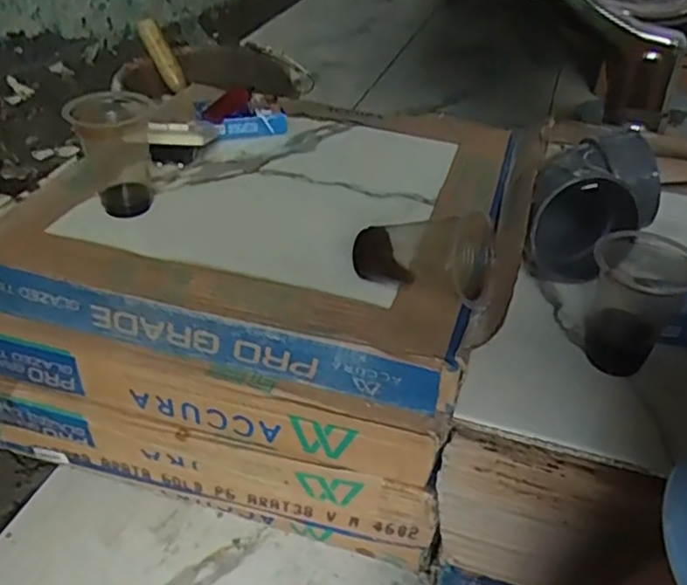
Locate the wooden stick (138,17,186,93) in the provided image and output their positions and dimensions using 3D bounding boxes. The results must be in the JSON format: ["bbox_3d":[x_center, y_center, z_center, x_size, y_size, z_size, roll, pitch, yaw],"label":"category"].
[{"bbox_3d":[-0.303,-0.395,1.109,0.030,0.122,0.028,-13,18,47],"label":"wooden stick"}]

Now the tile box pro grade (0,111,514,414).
[{"bbox_3d":[-0.064,-0.078,0.639,0.396,0.060,0.361,12,38,12],"label":"tile box pro grade"}]

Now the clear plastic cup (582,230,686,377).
[{"bbox_3d":[0.215,0.005,0.491,0.068,0.089,0.069,20,41,21],"label":"clear plastic cup"}]

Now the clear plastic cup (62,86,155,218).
[{"bbox_3d":[-0.199,-0.124,0.587,0.060,0.096,0.074,-2,37,-6],"label":"clear plastic cup"}]

